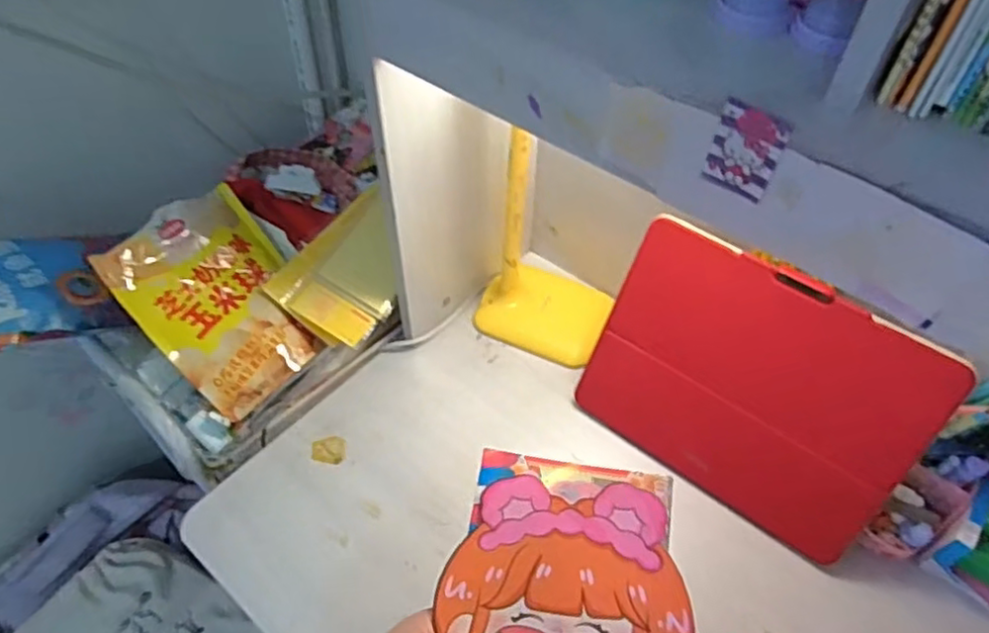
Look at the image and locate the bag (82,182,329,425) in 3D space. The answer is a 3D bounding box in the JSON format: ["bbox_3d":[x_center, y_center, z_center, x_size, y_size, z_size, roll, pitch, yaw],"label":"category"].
[{"bbox_3d":[-0.281,-0.017,0.690,0.207,0.040,0.163,53,50,-7],"label":"bag"}]

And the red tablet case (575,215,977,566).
[{"bbox_3d":[0.230,0.067,0.614,0.288,0.231,0.025,32,31,23],"label":"red tablet case"}]

